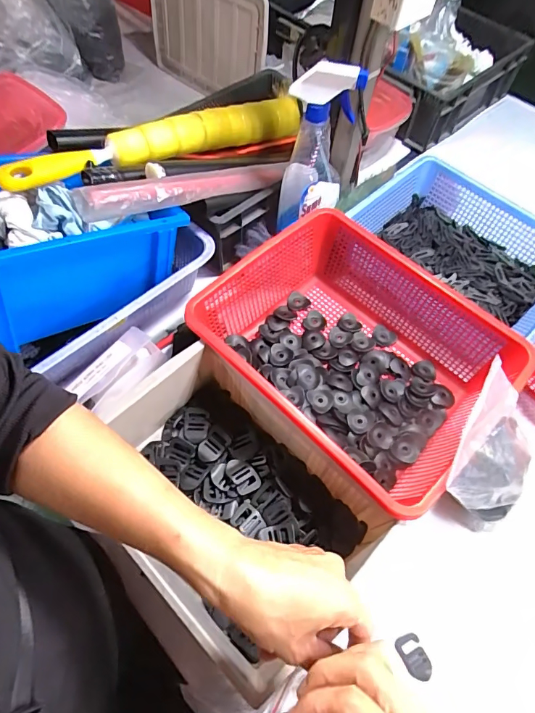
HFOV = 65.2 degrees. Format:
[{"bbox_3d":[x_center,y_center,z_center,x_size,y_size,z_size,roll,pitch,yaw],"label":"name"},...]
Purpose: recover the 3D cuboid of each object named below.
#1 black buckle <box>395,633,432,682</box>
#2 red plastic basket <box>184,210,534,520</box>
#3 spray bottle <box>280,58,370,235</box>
[{"bbox_3d":[0.151,0.308,0.427,0.026,0.007,0.039,-19,64,-13],"label":"black buckle"},{"bbox_3d":[0.100,-0.010,0.522,0.270,0.099,0.344,-40,71,-22],"label":"red plastic basket"},{"bbox_3d":[0.068,-0.270,0.565,0.093,0.227,0.069,-33,68,-19],"label":"spray bottle"}]

